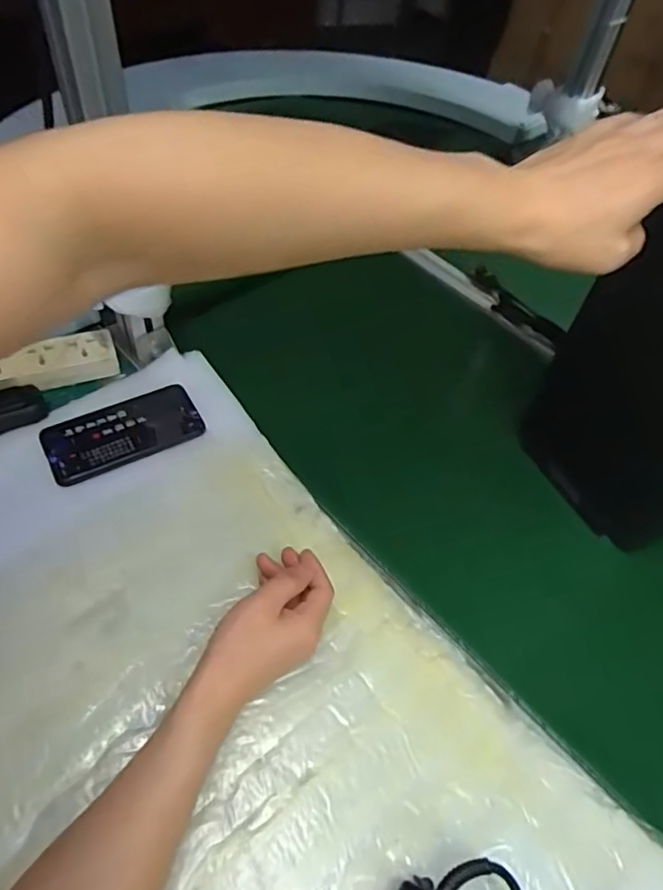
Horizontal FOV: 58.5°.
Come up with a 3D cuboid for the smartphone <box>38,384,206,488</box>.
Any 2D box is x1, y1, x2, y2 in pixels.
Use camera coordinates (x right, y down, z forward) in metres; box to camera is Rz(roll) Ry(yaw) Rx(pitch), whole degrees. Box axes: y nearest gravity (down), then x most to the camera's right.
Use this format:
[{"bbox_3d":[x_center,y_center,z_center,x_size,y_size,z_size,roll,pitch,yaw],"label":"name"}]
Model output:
[{"bbox_3d":[-0.218,-0.014,0.621,0.155,0.010,0.080,-23,58,-23],"label":"smartphone"}]

